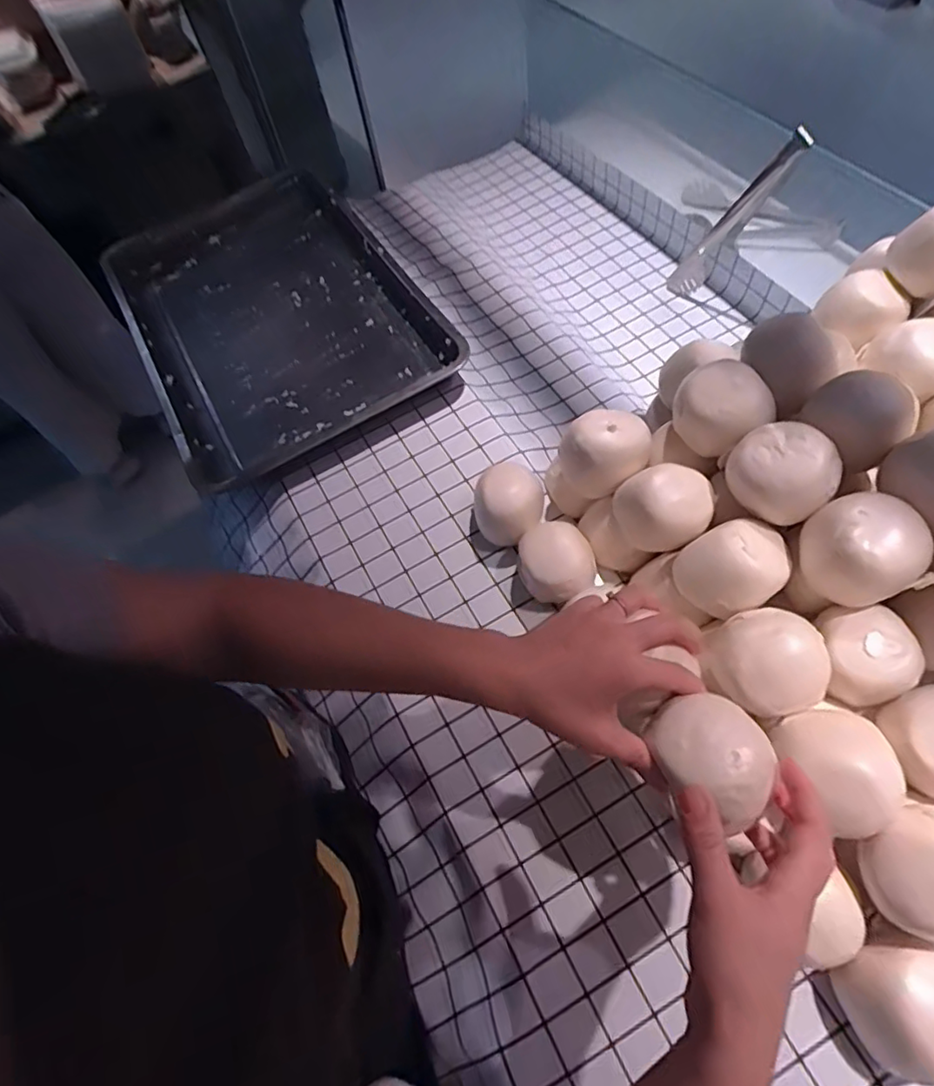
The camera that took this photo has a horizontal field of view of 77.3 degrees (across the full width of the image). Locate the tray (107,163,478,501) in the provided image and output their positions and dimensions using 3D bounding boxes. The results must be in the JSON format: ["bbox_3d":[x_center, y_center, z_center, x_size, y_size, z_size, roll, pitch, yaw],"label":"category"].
[{"bbox_3d":[-0.316,-0.365,0.917,0.387,0.063,0.632,-34,62,-6],"label":"tray"}]

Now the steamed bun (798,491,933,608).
[{"bbox_3d":[0.331,0.007,0.491,0.080,0.070,0.087,-3,62,6],"label":"steamed bun"}]

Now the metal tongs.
[{"bbox_3d":[0.389,-0.463,0.838,0.053,0.293,0.047,-29,84,-17],"label":"metal tongs"}]

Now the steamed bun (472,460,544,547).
[{"bbox_3d":[0.048,-0.041,0.669,0.077,0.079,0.082,-3,61,6],"label":"steamed bun"}]

